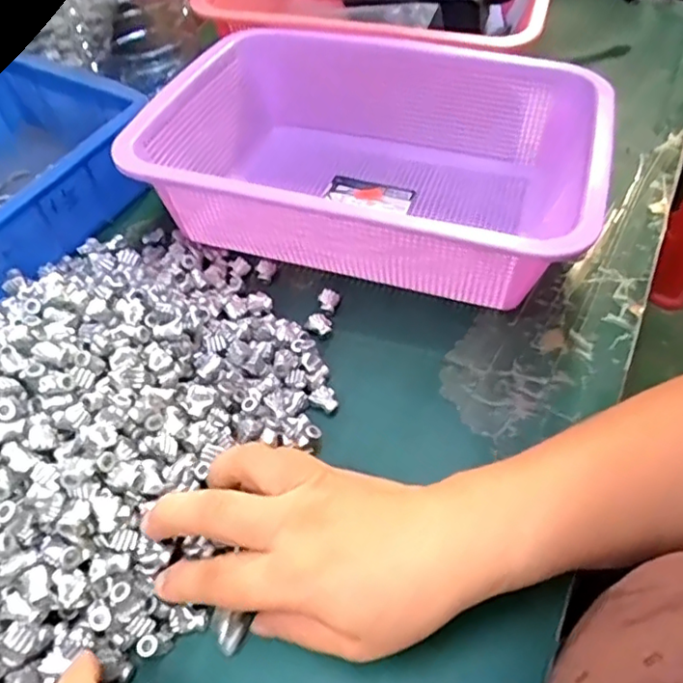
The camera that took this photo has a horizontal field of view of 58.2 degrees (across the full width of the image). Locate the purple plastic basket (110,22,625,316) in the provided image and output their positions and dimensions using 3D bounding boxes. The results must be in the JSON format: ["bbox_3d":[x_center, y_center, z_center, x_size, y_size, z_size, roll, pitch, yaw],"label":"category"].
[{"bbox_3d":[0.022,-0.134,0.442,0.287,0.092,0.221,14,53,12],"label":"purple plastic basket"}]

